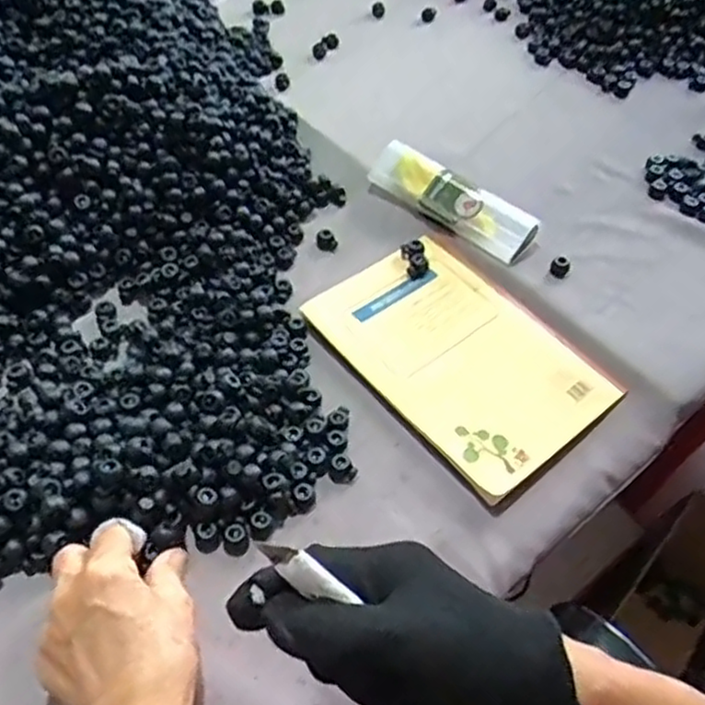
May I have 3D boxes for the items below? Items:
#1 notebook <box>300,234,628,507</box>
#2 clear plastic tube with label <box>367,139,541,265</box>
[{"bbox_3d":[0.078,-0.003,0.518,0.136,0.010,0.199,-32,59,-25],"label":"notebook"},{"bbox_3d":[0.081,-0.127,0.593,0.153,0.034,0.036,37,57,22],"label":"clear plastic tube with label"}]

